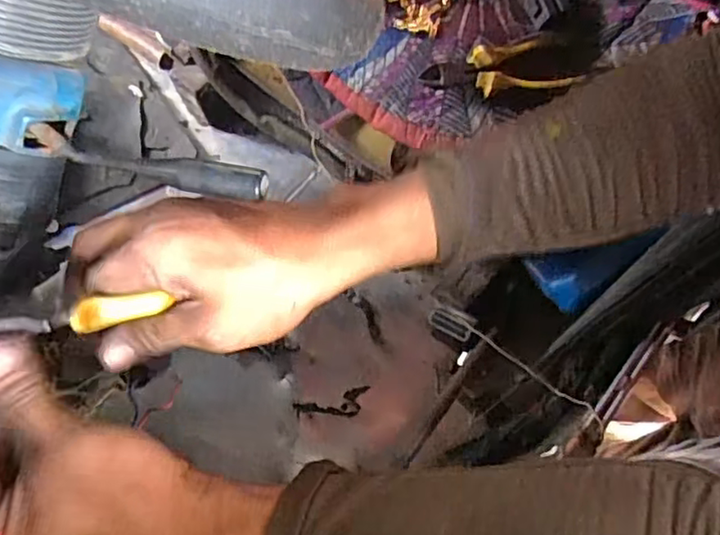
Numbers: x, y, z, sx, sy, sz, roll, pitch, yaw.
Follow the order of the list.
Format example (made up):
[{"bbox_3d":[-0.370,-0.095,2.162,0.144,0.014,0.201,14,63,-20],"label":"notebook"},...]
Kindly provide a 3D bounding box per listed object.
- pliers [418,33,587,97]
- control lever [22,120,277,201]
[{"bbox_3d":[0.124,-0.177,0.557,0.142,0.017,0.049,-11,75,-2],"label":"pliers"},{"bbox_3d":[-0.104,-0.050,0.308,0.119,0.011,0.016,13,75,4],"label":"control lever"}]

